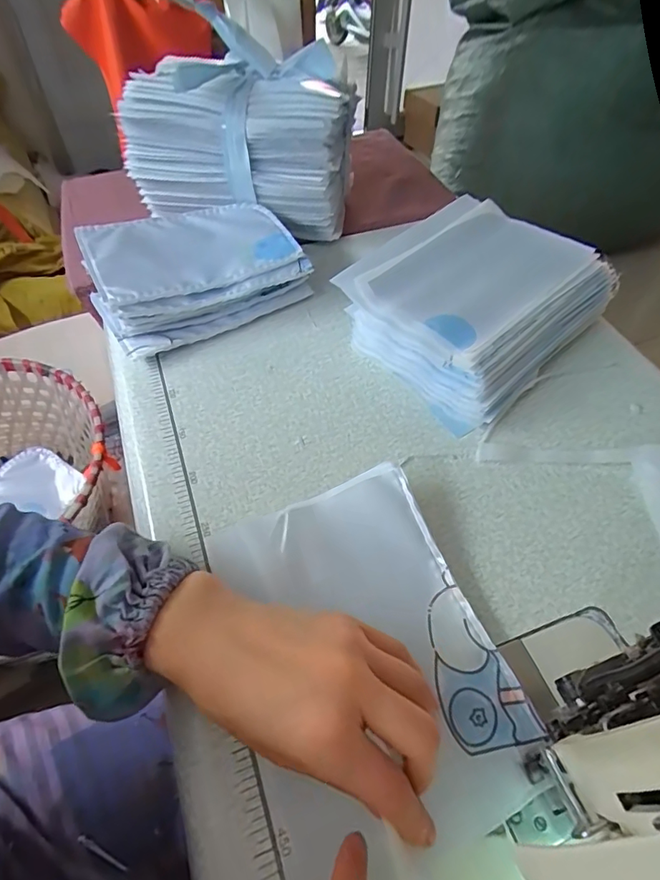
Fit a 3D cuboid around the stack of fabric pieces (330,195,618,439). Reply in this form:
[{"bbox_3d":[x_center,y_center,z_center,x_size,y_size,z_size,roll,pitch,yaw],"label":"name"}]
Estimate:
[{"bbox_3d":[0.146,-0.143,0.500,0.238,0.067,0.192,-39,62,-25],"label":"stack of fabric pieces"}]

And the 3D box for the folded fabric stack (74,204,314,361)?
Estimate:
[{"bbox_3d":[-0.145,-0.183,0.529,0.207,0.070,0.144,-28,58,-19],"label":"folded fabric stack"}]

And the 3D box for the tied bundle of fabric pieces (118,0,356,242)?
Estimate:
[{"bbox_3d":[-0.107,-0.336,0.548,0.246,0.219,0.107,0,53,0],"label":"tied bundle of fabric pieces"}]

